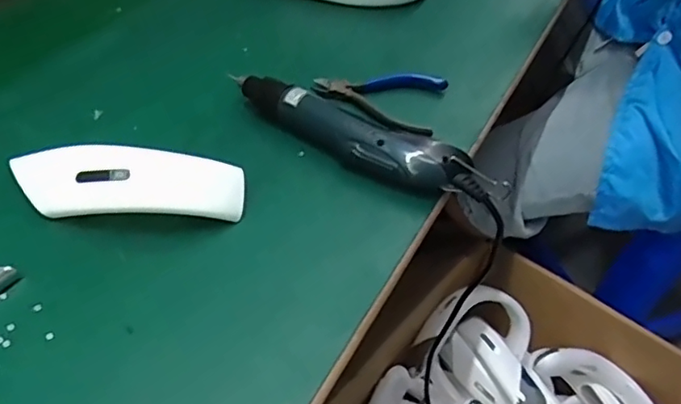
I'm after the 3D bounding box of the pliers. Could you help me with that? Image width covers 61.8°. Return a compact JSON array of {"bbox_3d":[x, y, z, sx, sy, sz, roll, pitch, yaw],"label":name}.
[{"bbox_3d":[0.036,-0.102,0.531,0.119,0.013,0.085,21,49,12],"label":"pliers"}]

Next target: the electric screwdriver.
[{"bbox_3d":[0.013,-0.053,0.462,0.237,0.037,0.040,29,52,18],"label":"electric screwdriver"}]

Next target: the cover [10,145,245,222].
[{"bbox_3d":[-0.155,-0.013,0.398,0.170,0.044,0.048,4,48,-3],"label":"cover"}]

